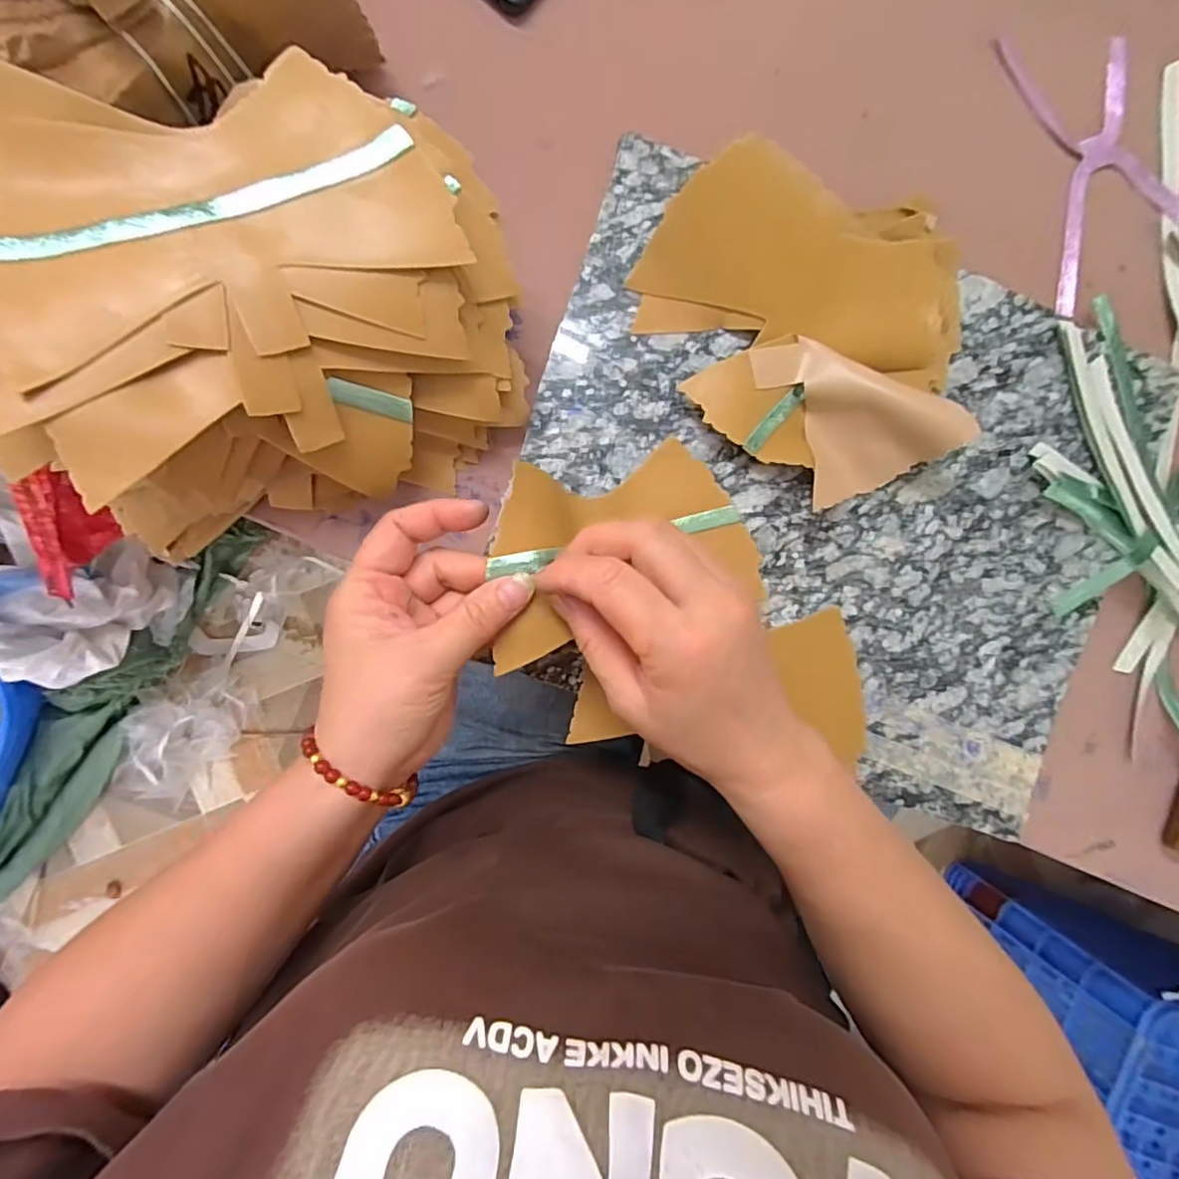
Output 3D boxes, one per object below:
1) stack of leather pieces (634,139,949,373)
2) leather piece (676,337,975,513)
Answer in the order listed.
[{"bbox_3d":[0.117,-0.171,0.312,0.162,0.026,0.080,22,90,-6],"label":"stack of leather pieces"},{"bbox_3d":[0.121,-0.091,0.309,0.129,0.040,0.066,30,89,-6],"label":"leather piece"}]

